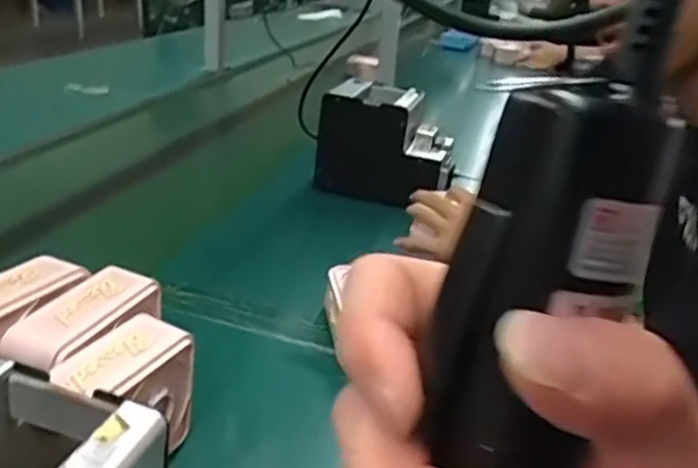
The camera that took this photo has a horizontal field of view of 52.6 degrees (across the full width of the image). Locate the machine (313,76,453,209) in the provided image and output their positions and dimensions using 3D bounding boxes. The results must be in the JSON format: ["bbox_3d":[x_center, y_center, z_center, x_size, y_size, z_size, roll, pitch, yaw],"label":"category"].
[{"bbox_3d":[0.057,-0.130,1.019,0.181,0.142,0.111,15,25,24],"label":"machine"}]

